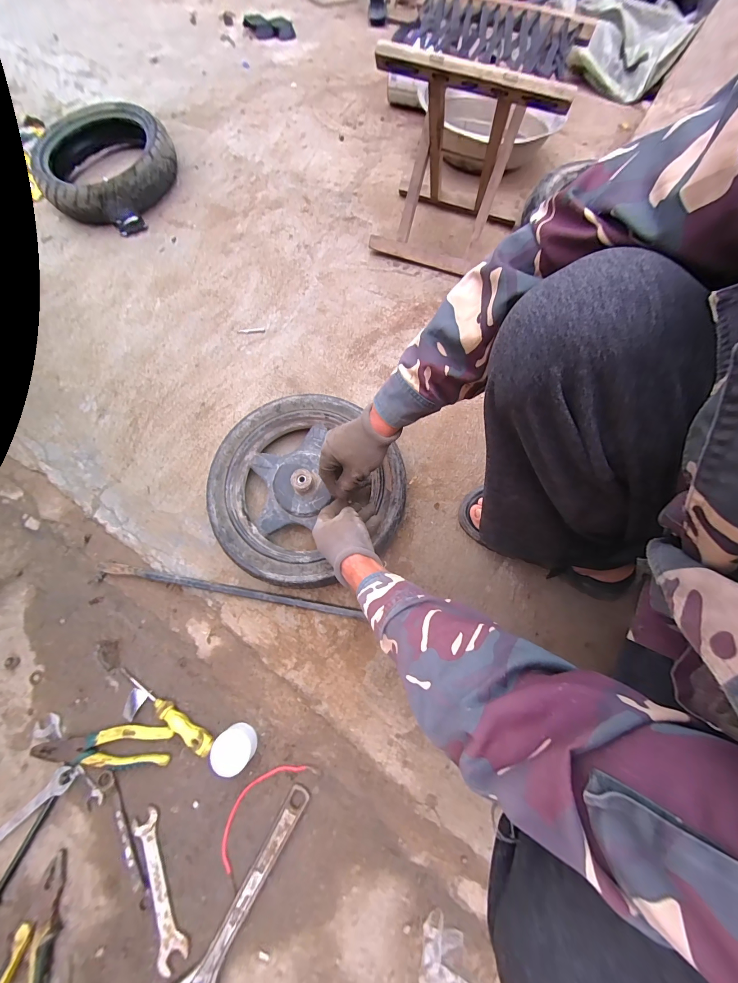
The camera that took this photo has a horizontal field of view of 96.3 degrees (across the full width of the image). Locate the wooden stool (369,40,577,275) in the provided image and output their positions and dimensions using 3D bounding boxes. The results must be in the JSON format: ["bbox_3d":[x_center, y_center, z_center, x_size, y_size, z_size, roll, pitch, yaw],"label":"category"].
[{"bbox_3d":[0.185,-0.661,0.663,0.306,0.319,0.225,21,74,7],"label":"wooden stool"}]

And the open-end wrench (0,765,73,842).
[{"bbox_3d":[-0.487,0.454,0.461,0.029,0.009,0.135,42,68,17],"label":"open-end wrench"}]

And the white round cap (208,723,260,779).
[{"bbox_3d":[-0.208,0.397,0.509,0.057,0.043,0.054,2,66,-4],"label":"white round cap"}]

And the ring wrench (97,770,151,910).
[{"bbox_3d":[-0.346,0.489,0.469,0.023,0.007,0.173,-31,72,-17],"label":"ring wrench"}]

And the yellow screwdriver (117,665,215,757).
[{"bbox_3d":[-0.327,0.345,0.526,0.198,0.031,0.023,31,67,9],"label":"yellow screwdriver"}]

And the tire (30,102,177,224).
[{"bbox_3d":[-0.659,-0.834,0.825,0.321,0.101,0.326,-23,70,-14],"label":"tire"}]

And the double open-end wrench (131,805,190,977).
[{"bbox_3d":[-0.289,0.541,0.454,0.033,0.005,0.171,-21,70,-25],"label":"double open-end wrench"}]

